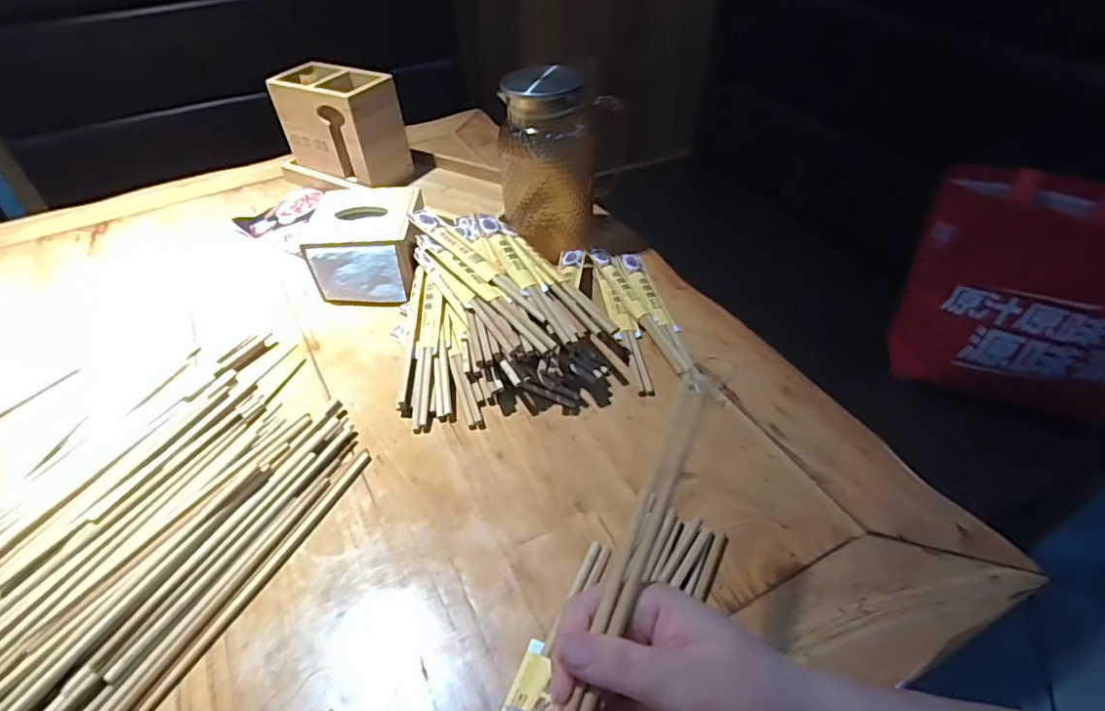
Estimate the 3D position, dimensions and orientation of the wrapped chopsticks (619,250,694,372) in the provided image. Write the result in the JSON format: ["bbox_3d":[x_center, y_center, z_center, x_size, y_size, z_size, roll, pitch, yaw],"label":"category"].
[{"bbox_3d":[0.117,-0.063,0.661,0.031,0.009,0.230,-10,44,-6],"label":"wrapped chopsticks"}]

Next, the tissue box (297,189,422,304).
[{"bbox_3d":[-0.225,-0.136,0.711,0.134,0.089,0.135,-2,44,2],"label":"tissue box"}]

